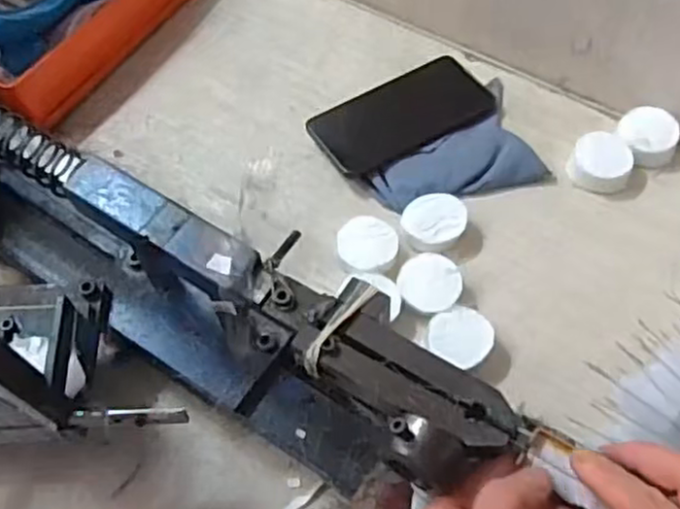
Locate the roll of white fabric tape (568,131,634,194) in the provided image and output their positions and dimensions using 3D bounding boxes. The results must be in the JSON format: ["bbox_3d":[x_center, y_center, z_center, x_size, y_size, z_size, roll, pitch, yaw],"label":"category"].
[{"bbox_3d":[0.218,-0.075,0.582,0.047,0.024,0.052,15,64,11],"label":"roll of white fabric tape"}]

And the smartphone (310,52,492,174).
[{"bbox_3d":[0.053,-0.126,0.619,0.155,0.016,0.088,-28,64,-11],"label":"smartphone"}]

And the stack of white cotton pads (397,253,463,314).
[{"bbox_3d":[0.069,0.025,0.535,0.048,0.023,0.047,23,66,14],"label":"stack of white cotton pads"}]

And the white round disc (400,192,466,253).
[{"bbox_3d":[0.077,-0.025,0.560,0.051,0.022,0.046,-23,63,-9],"label":"white round disc"}]

